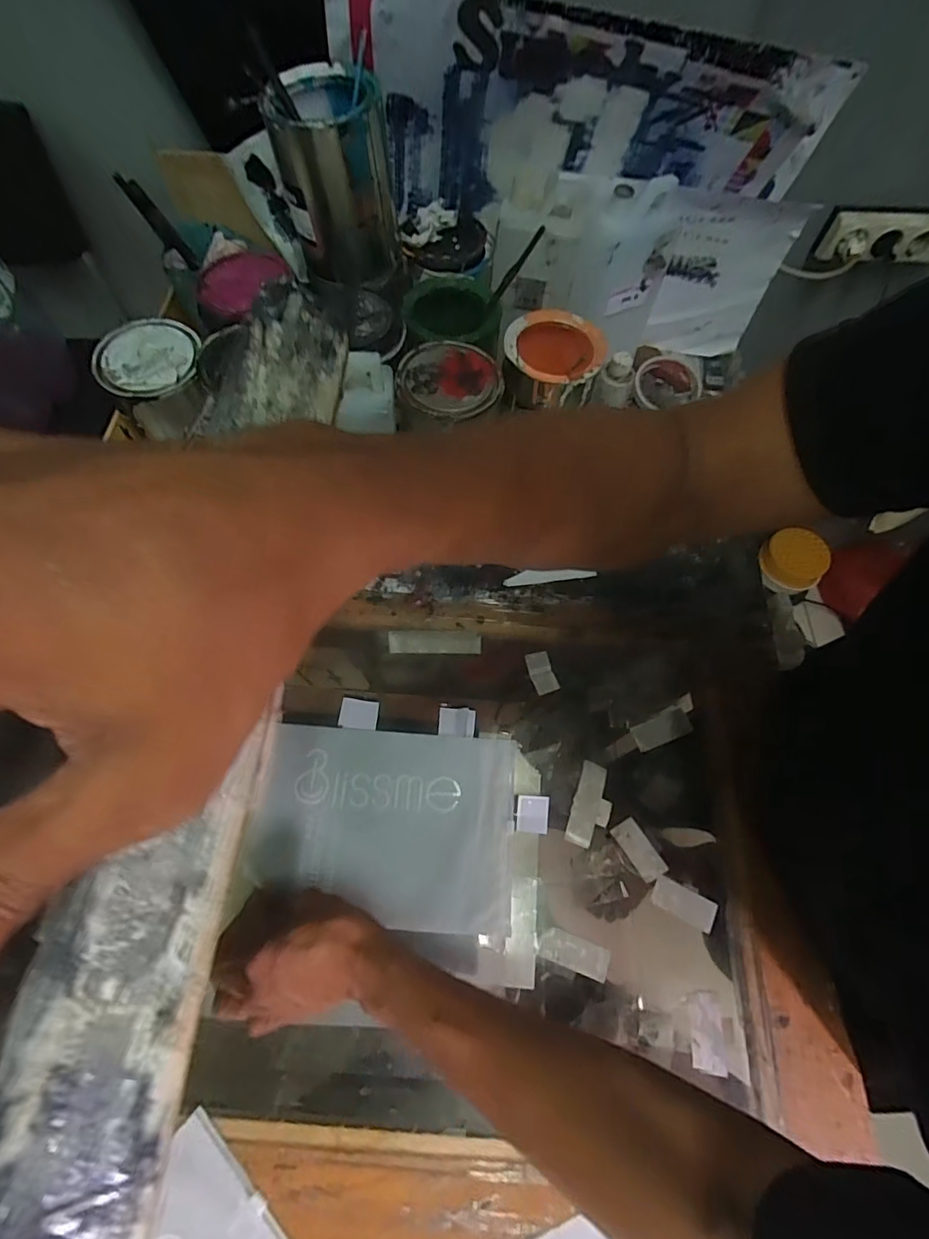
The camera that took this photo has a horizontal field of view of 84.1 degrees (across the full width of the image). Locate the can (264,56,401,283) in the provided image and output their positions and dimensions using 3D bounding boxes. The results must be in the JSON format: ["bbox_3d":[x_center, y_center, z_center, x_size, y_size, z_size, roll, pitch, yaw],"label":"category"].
[{"bbox_3d":[-0.128,-0.446,0.530,0.109,0.140,0.108,-8,67,-7],"label":"can"}]

